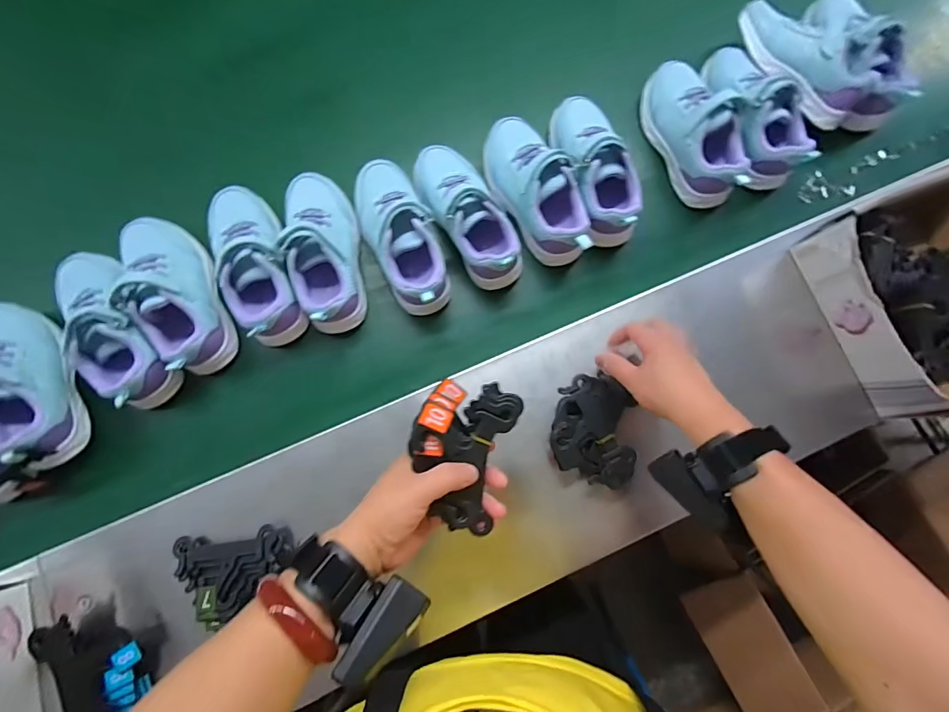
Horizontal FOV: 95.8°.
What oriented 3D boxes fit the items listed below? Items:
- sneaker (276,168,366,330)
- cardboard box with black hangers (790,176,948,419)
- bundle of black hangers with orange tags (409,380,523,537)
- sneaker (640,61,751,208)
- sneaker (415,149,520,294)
[{"bbox_3d":[-0.175,-0.124,0.484,0.077,0.072,0.186,-9,82,-5],"label":"sneaker"},{"bbox_3d":[0.506,-0.065,0.470,0.221,0.083,0.220,-17,82,-6],"label":"cardboard box with black hangers"},{"bbox_3d":[-0.012,0.077,0.351,0.081,0.025,0.116,18,80,0],"label":"bundle of black hangers with orange tags"},{"bbox_3d":[0.273,-0.285,0.530,0.075,0.065,0.193,-21,83,-6],"label":"sneaker"},{"bbox_3d":[-0.009,-0.171,0.502,0.075,0.084,0.182,-30,84,-8],"label":"sneaker"}]

